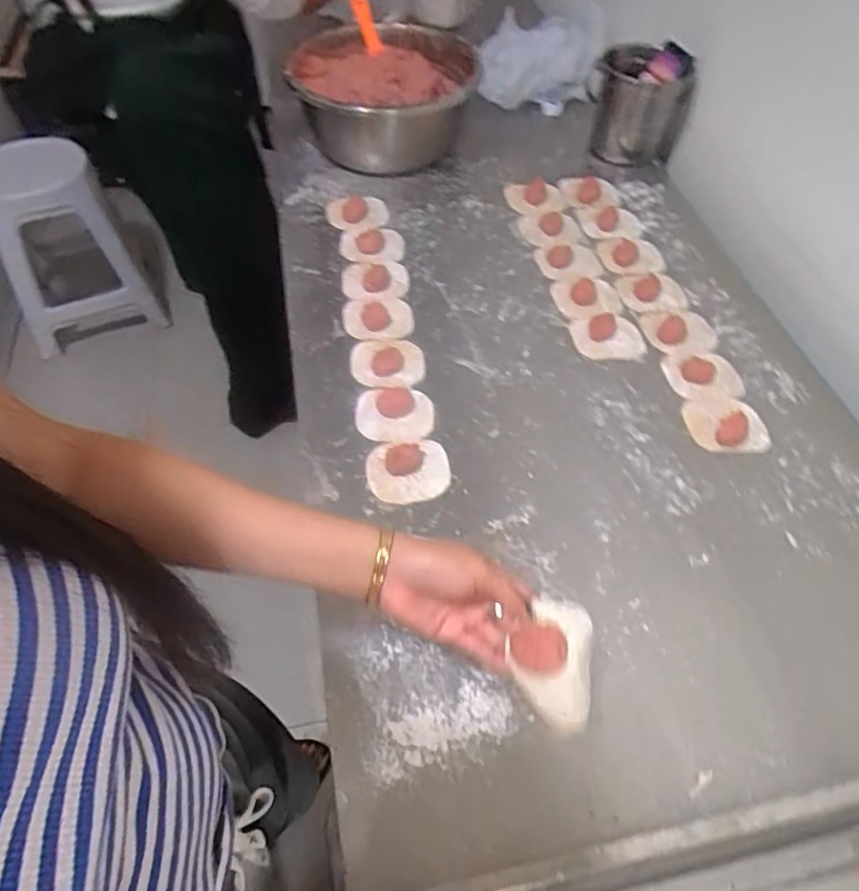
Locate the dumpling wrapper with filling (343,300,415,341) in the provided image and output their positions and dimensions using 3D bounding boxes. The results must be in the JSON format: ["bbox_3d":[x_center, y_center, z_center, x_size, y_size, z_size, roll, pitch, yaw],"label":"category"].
[{"bbox_3d":[-0.064,-0.156,0.777,0.087,0.015,0.072,-1,54,-1],"label":"dumpling wrapper with filling"}]

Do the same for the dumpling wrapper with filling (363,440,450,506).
[{"bbox_3d":[-0.022,0.026,0.647,0.084,0.013,0.068,-2,54,-1],"label":"dumpling wrapper with filling"}]

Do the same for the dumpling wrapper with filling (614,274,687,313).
[{"bbox_3d":[0.285,-0.198,0.819,0.083,0.010,0.074,-13,55,-9],"label":"dumpling wrapper with filling"}]

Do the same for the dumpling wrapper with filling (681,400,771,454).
[{"bbox_3d":[0.321,-0.024,0.686,0.081,0.011,0.066,2,54,1],"label":"dumpling wrapper with filling"}]

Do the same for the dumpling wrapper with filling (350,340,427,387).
[{"bbox_3d":[-0.049,-0.099,0.737,0.087,0.014,0.069,0,54,-1],"label":"dumpling wrapper with filling"}]

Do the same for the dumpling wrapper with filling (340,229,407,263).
[{"bbox_3d":[-0.079,-0.273,0.864,0.087,0.011,0.064,-1,54,-1],"label":"dumpling wrapper with filling"}]

